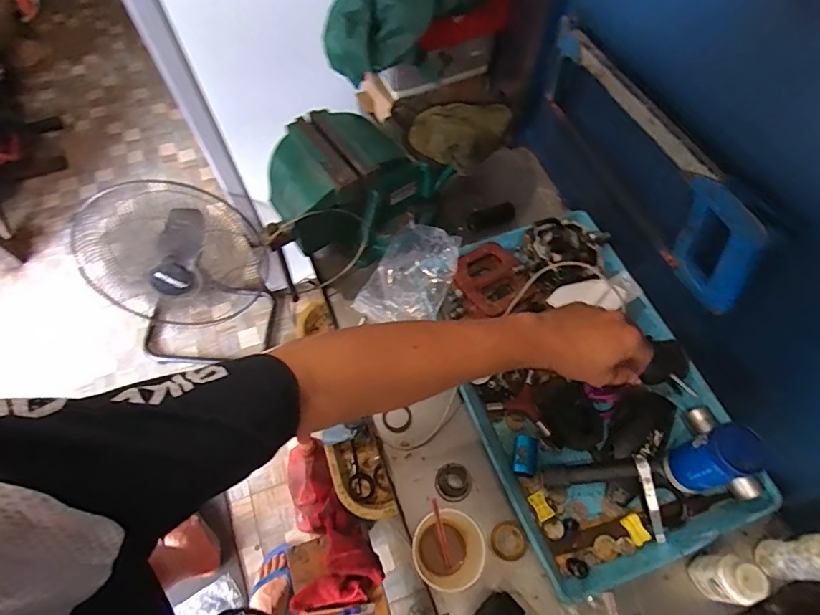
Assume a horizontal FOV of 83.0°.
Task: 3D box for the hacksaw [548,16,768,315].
[{"bbox_3d":[0.275,-0.183,0.559,0.032,0.147,0.384,-19,65,-11],"label":"hacksaw"}]

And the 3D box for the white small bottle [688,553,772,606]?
[{"bbox_3d":[0.330,0.282,0.482,0.038,0.069,0.042,-24,66,-13],"label":"white small bottle"}]

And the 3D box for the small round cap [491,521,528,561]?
[{"bbox_3d":[0.113,0.268,0.531,0.040,0.018,0.038,0,63,-1],"label":"small round cap"}]

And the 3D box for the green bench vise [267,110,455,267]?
[{"bbox_3d":[-0.064,-0.163,0.651,0.245,0.198,0.113,-31,63,-16],"label":"green bench vise"}]

